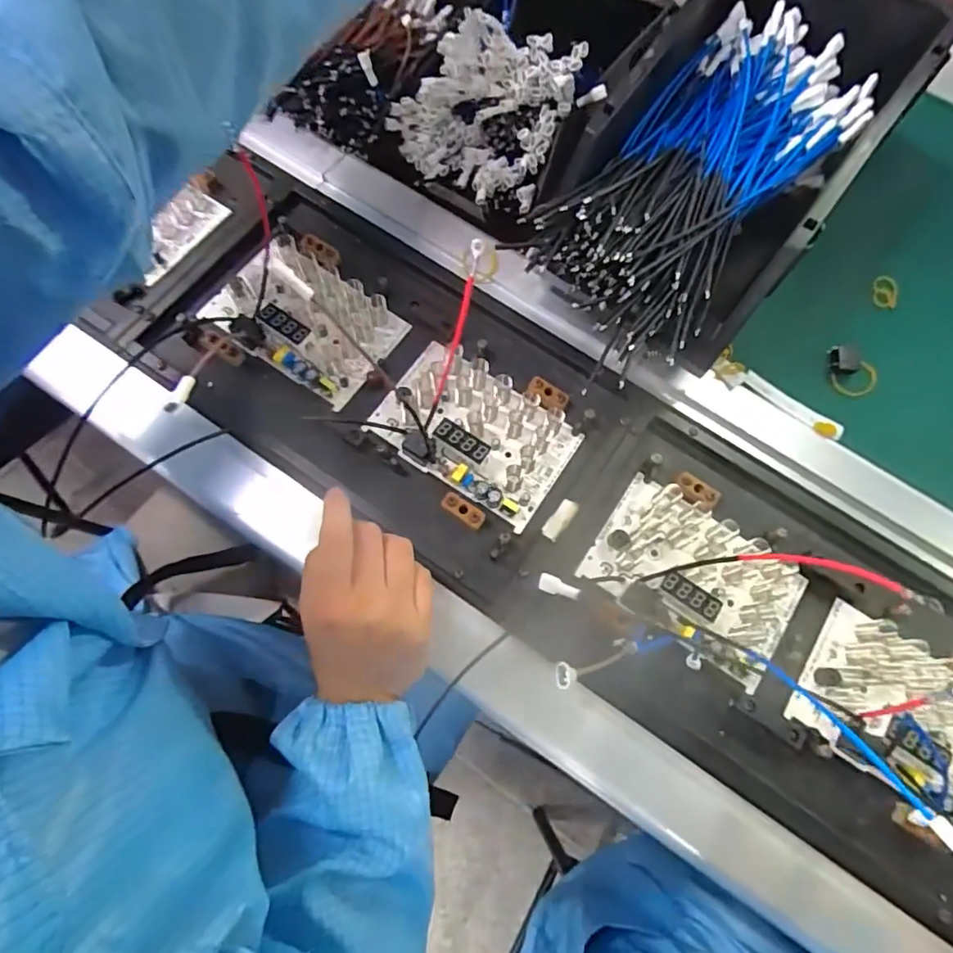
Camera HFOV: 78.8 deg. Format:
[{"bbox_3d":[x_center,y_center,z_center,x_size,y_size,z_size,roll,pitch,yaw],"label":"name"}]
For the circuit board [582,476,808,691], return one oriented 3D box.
[{"bbox_3d":[0.148,0.066,0.390,0.133,0.018,0.090,35,75,9],"label":"circuit board"}]

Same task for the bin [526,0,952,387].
[{"bbox_3d":[0.174,-0.217,0.414,0.159,0.144,0.286,38,75,11],"label":"bin"}]

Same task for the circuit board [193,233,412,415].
[{"bbox_3d":[-0.129,-0.120,0.438,0.128,0.016,0.092,35,75,9],"label":"circuit board"}]

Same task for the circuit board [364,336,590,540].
[{"bbox_3d":[-0.001,-0.036,0.416,0.138,0.019,0.089,33,75,8],"label":"circuit board"}]

